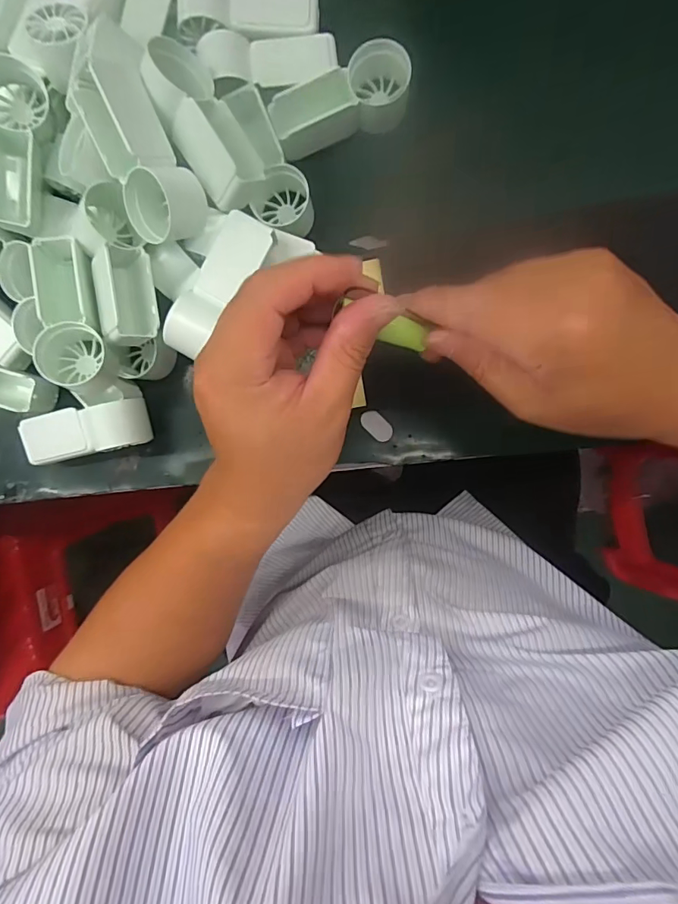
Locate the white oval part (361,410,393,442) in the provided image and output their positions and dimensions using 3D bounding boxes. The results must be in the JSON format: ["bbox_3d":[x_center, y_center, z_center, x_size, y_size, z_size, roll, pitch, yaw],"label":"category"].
[{"bbox_3d":[0.027,-0.019,0.330,0.026,0.004,0.014,44,93,2],"label":"white oval part"}]

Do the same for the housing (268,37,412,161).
[{"bbox_3d":[0.002,-0.234,0.304,0.095,0.035,0.043,-27,89,4],"label":"housing"}]

